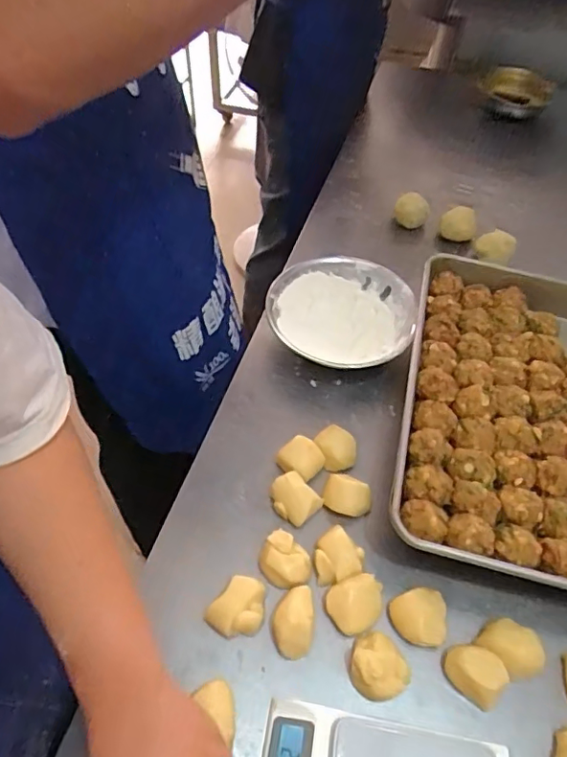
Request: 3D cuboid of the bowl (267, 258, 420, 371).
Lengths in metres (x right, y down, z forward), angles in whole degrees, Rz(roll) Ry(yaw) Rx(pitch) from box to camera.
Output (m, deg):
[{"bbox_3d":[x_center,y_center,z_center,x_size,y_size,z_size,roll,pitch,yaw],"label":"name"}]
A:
[{"bbox_3d":[0.074,-0.080,0.693,0.179,0.049,0.175,2,51,-2],"label":"bowl"}]

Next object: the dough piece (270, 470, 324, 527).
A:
[{"bbox_3d":[0.010,0.122,0.543,0.037,0.025,0.044,-34,60,-26],"label":"dough piece"}]

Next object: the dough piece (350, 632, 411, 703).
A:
[{"bbox_3d":[0.081,0.250,0.460,0.045,0.033,0.049,2,51,-2],"label":"dough piece"}]

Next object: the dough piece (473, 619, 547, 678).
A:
[{"bbox_3d":[0.201,0.239,0.471,0.055,0.027,0.040,37,58,24],"label":"dough piece"}]

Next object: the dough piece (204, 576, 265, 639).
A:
[{"bbox_3d":[-0.038,0.209,0.489,0.047,0.039,0.058,33,57,21],"label":"dough piece"}]

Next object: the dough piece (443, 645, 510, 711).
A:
[{"bbox_3d":[0.164,0.253,0.461,0.052,0.036,0.042,34,57,22],"label":"dough piece"}]

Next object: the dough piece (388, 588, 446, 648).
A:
[{"bbox_3d":[0.121,0.216,0.486,0.047,0.027,0.044,10,51,5],"label":"dough piece"}]

